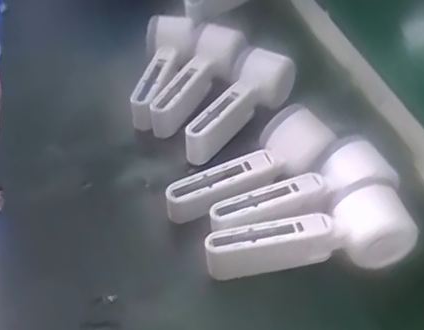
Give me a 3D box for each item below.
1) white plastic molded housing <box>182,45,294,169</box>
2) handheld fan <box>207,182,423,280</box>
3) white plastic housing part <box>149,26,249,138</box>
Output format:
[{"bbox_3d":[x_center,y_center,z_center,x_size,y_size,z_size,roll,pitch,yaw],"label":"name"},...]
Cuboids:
[{"bbox_3d":[0.024,-0.063,0.563,0.046,0.048,0.155,33,66,27],"label":"white plastic molded housing"},{"bbox_3d":[0.079,0.060,0.447,0.170,0.051,0.058,-12,47,-11],"label":"handheld fan"},{"bbox_3d":[-0.017,-0.093,0.598,0.052,0.034,0.150,26,62,20],"label":"white plastic housing part"}]

